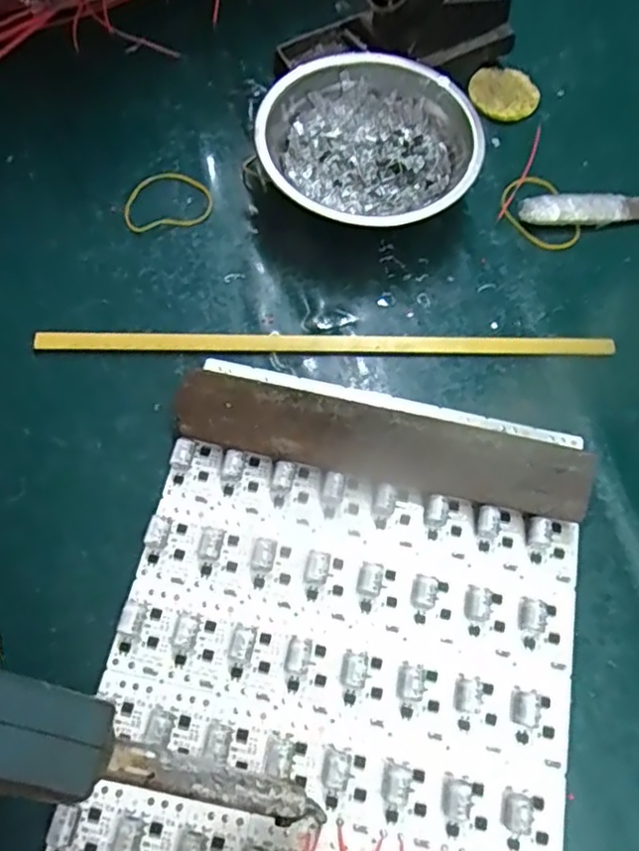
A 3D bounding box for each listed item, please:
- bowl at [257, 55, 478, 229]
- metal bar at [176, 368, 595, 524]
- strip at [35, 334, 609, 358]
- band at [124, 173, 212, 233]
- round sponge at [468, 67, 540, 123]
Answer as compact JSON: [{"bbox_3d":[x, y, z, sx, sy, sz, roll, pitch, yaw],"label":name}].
[{"bbox_3d":[0.029,-0.160,0.373,0.123,0.040,0.120,1,67,-1],"label":"bowl"},{"bbox_3d":[0.030,0.011,0.301,0.197,0.007,0.036,12,99,2],"label":"metal bar"},{"bbox_3d":[0.006,-0.044,0.341,0.310,0.009,0.012,-1,67,-2],"label":"strip"},{"bbox_3d":[-0.092,-0.136,0.376,0.052,0.004,0.042,-11,68,-6],"label":"band"},{"bbox_3d":[0.125,-0.225,0.424,0.046,0.006,0.045,1,67,-1],"label":"round sponge"}]

